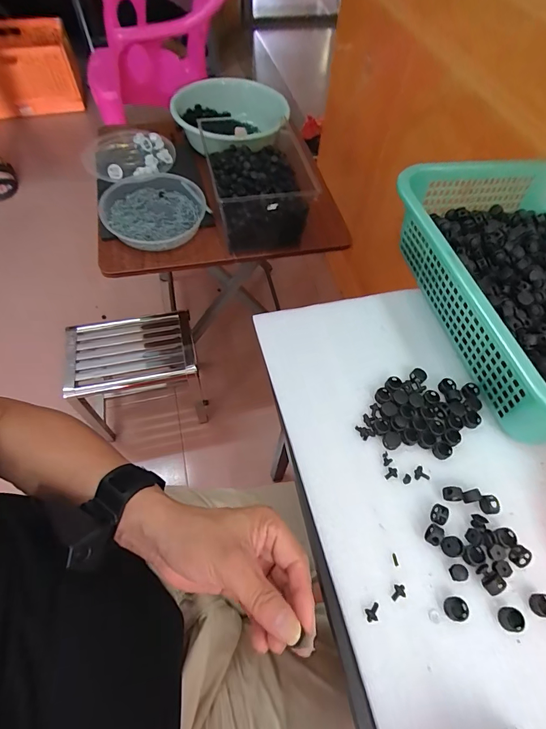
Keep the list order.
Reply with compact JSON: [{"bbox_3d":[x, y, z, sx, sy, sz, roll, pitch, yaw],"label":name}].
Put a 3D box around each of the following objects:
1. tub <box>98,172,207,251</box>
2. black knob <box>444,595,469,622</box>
[{"bbox_3d":[-0.269,-0.354,0.855,0.230,0.053,0.247,1,59,-2],"label":"tub"},{"bbox_3d":[0.152,0.202,0.309,0.017,0.008,0.017,1,59,-2],"label":"black knob"}]

